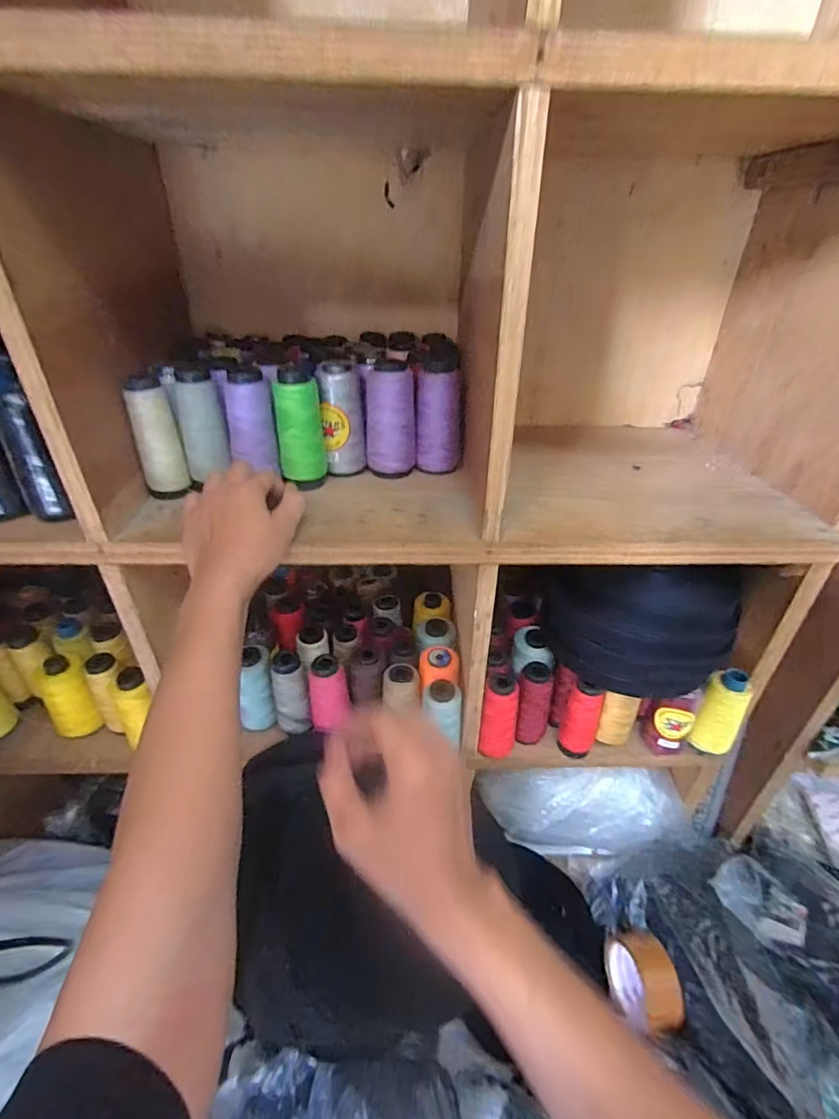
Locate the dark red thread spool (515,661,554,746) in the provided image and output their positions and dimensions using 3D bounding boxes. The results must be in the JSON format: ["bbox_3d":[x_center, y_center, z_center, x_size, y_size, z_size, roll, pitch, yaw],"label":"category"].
[{"bbox_3d":[0.140,0.179,0.611,0.039,0.111,0.047,12,36,15],"label":"dark red thread spool"}]

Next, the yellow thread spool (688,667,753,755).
[{"bbox_3d":[0.356,0.185,0.595,0.045,0.112,0.048,1,34,-1],"label":"yellow thread spool"}]

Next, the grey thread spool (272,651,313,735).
[{"bbox_3d":[-0.157,0.165,0.610,0.041,0.109,0.037,-11,36,-17],"label":"grey thread spool"}]

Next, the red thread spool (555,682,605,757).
[{"bbox_3d":[0.193,0.190,0.598,0.040,0.111,0.034,19,38,24],"label":"red thread spool"}]

